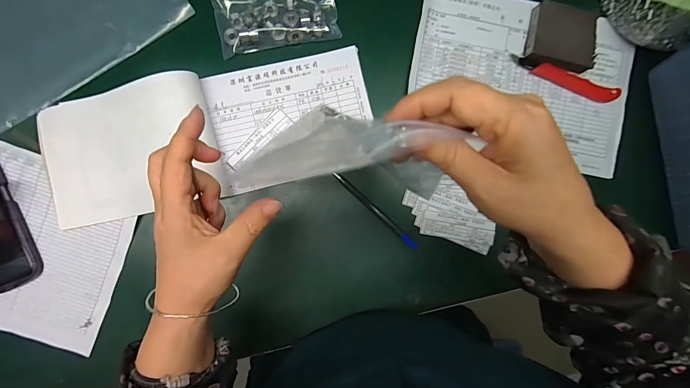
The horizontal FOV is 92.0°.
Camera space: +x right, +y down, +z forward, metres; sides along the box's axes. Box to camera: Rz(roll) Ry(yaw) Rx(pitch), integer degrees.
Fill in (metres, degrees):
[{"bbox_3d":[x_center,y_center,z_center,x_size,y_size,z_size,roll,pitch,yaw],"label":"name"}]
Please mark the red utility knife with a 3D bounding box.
[{"bbox_3d":[0.284,-0.145,0.425,0.148,0.016,0.023,15,89,-5],"label":"red utility knife"}]

